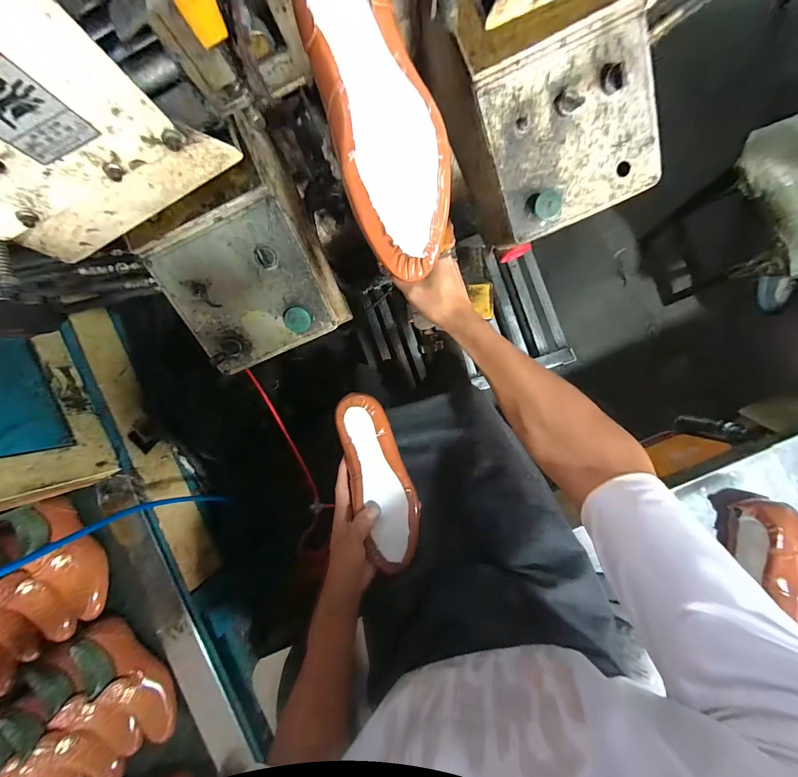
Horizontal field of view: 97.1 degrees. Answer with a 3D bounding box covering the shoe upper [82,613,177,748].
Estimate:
[{"bbox_3d":[-0.504,0.553,0.667,0.070,0.083,0.245,-27,88,6],"label":"shoe upper"}]

